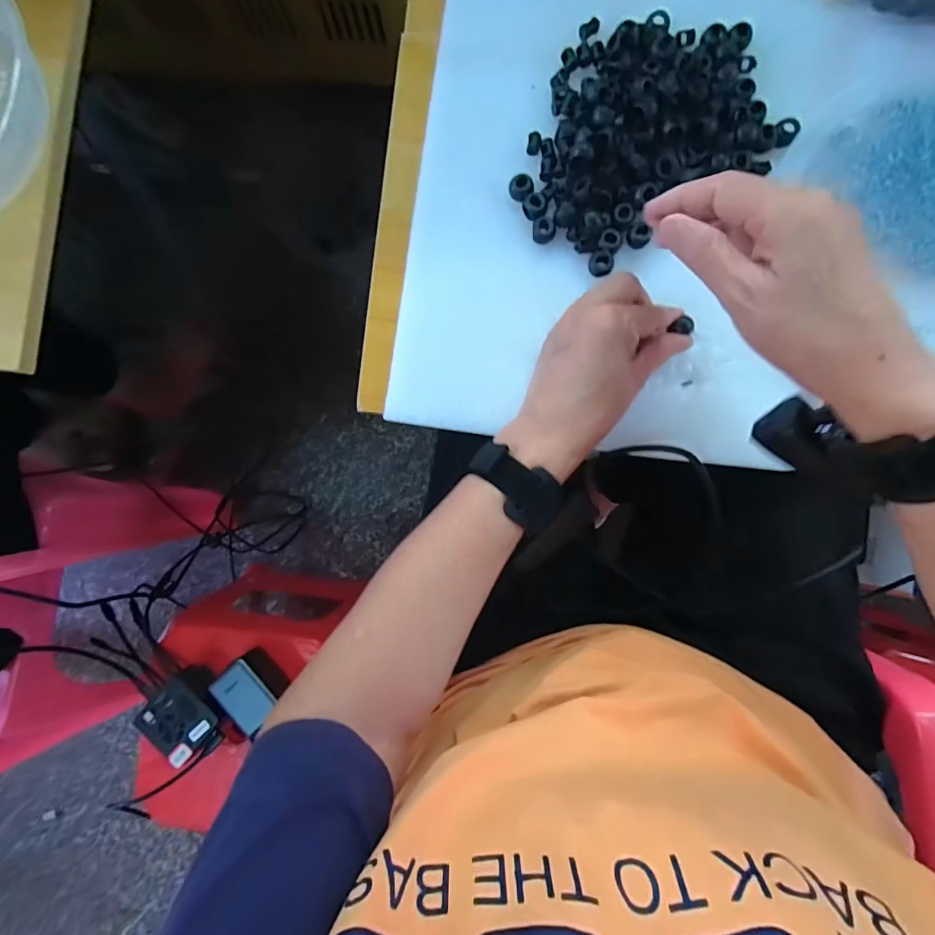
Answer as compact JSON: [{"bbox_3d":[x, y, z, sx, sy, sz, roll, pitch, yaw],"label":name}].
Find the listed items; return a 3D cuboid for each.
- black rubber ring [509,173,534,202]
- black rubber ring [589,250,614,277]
[{"bbox_3d":[0.042,-0.214,0.355,0.019,0.008,0.018,0,88,3],"label":"black rubber ring"},{"bbox_3d":[0.101,-0.154,0.350,0.018,0.009,0.017,0,88,3],"label":"black rubber ring"}]

